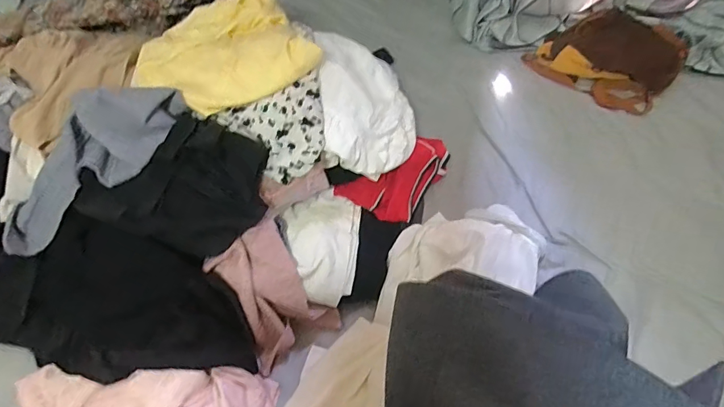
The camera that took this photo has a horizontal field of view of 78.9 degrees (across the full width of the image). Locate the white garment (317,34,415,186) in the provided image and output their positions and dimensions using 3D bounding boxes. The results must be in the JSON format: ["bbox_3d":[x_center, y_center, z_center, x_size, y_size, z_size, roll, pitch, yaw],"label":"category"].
[{"bbox_3d":[0.015,-0.205,0.861,0.190,0.129,0.289,-5,64,-4],"label":"white garment"}]

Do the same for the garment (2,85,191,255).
[{"bbox_3d":[-0.432,-0.073,0.690,0.162,0.064,0.333,41,85,17],"label":"garment"}]

